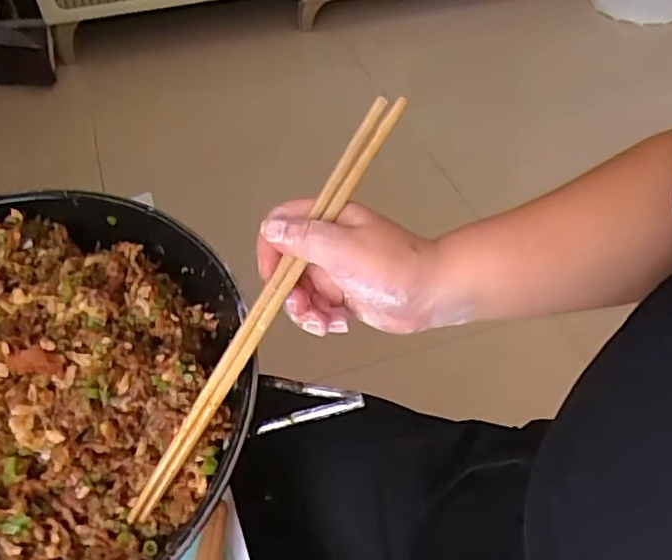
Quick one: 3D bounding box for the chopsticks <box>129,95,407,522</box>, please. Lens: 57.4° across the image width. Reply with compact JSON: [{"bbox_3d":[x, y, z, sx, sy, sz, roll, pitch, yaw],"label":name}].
[{"bbox_3d":[-0.039,0.015,0.344,0.014,0.010,0.271,31,89,25],"label":"chopsticks"}]

